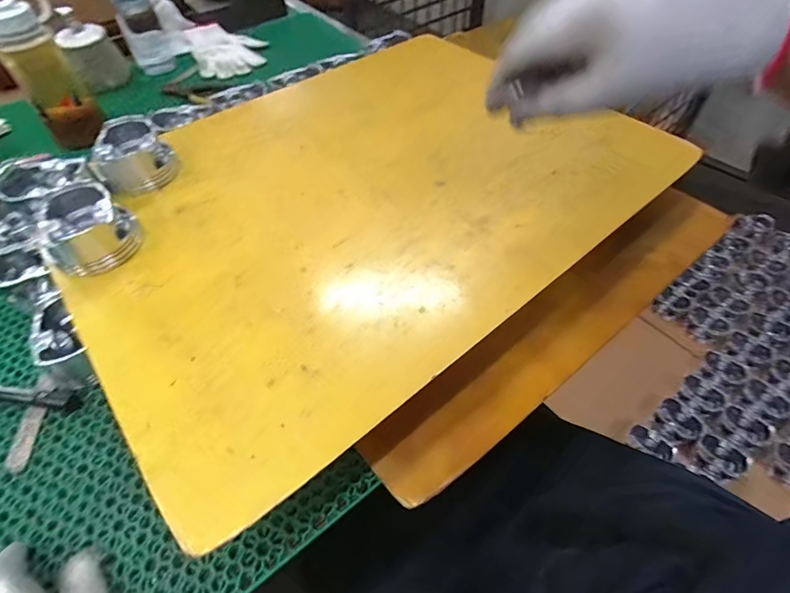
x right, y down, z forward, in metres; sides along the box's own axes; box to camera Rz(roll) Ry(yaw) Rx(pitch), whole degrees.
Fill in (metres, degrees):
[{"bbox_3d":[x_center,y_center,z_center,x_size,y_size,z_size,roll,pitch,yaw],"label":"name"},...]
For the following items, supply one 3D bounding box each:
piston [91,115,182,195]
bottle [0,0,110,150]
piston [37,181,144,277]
[{"bbox_3d":[-0.309,-0.171,0.502,0.082,0.052,0.083,-28,56,-20],"label":"piston"},{"bbox_3d":[-0.486,-0.314,0.601,0.082,0.171,0.068,-33,57,-22],"label":"bottle"},{"bbox_3d":[-0.314,-0.072,0.431,0.083,0.049,0.083,-37,59,-25],"label":"piston"}]

